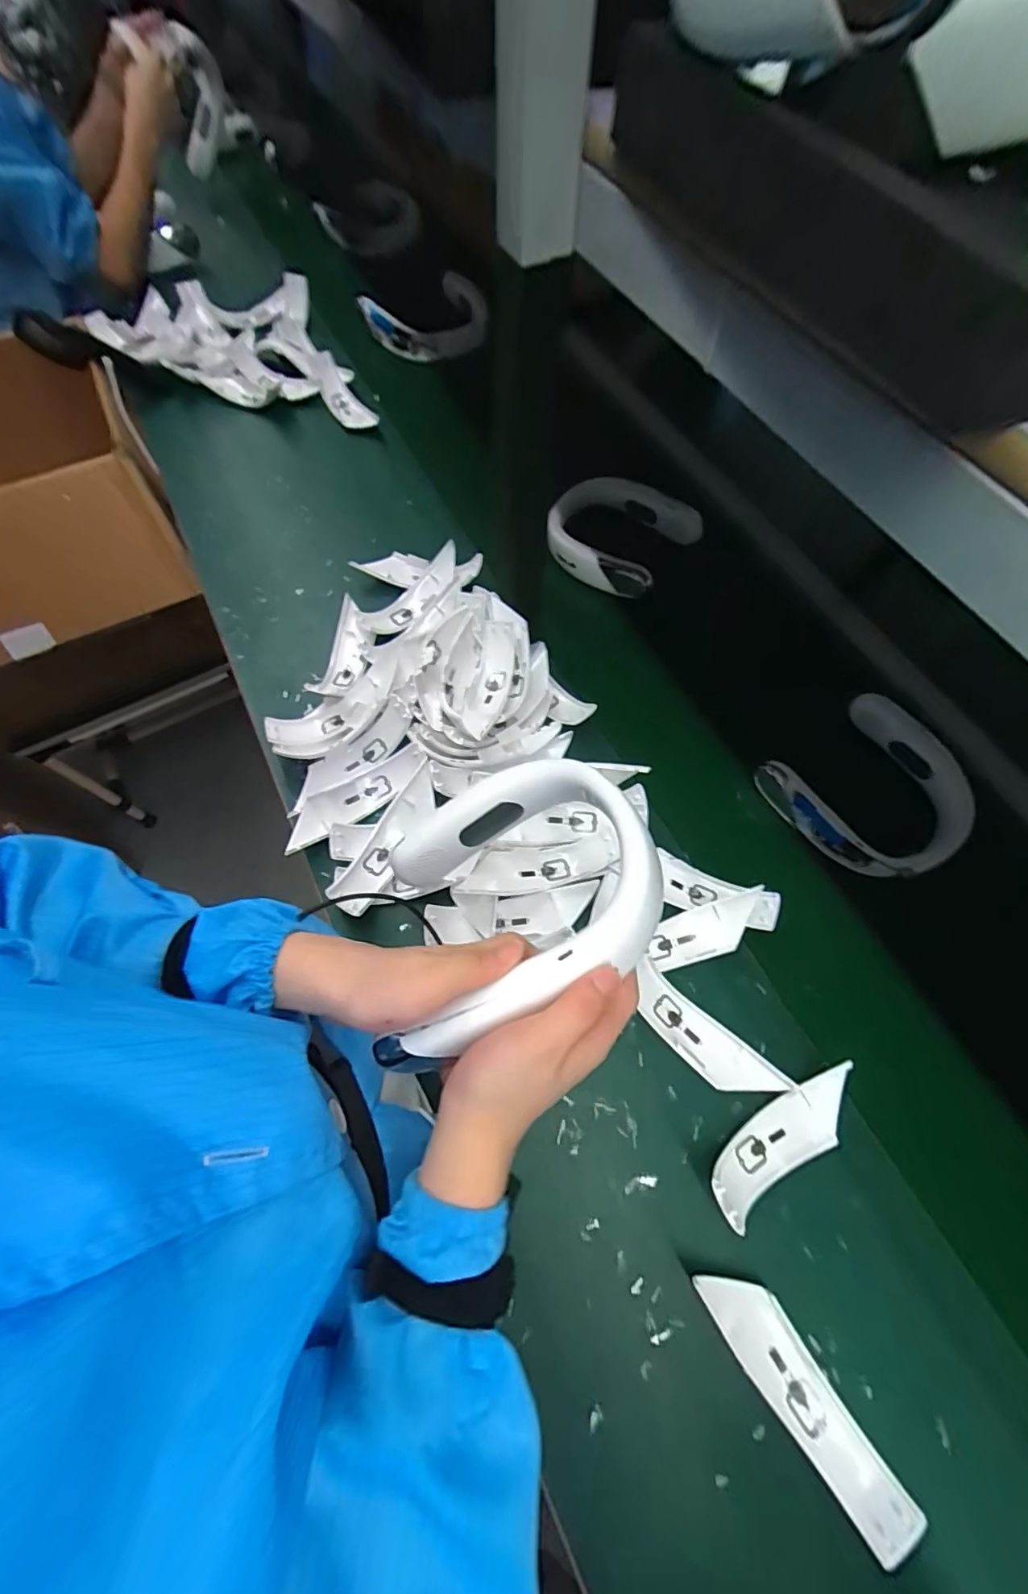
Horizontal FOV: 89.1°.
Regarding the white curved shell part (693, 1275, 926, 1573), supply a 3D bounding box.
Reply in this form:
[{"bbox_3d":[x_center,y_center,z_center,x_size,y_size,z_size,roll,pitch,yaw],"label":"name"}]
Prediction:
[{"bbox_3d":[0.221,0.462,0.411,0.051,0.048,0.177,-32,70,-14],"label":"white curved shell part"}]

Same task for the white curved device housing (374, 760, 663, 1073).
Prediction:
[{"bbox_3d":[-0.006,0.056,0.364,0.203,0.041,0.214,-35,34,9],"label":"white curved device housing"}]

